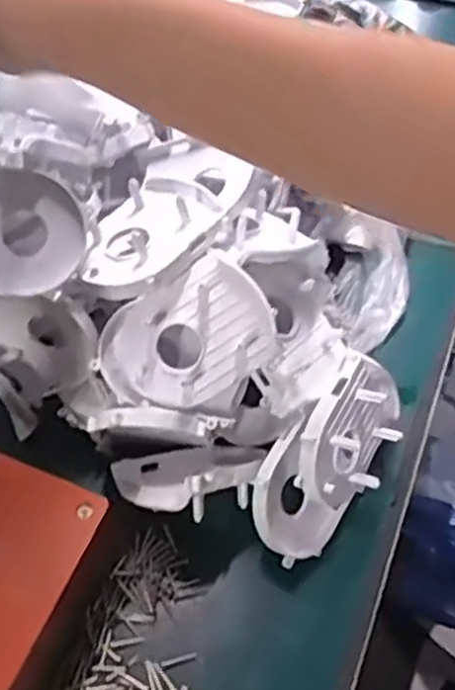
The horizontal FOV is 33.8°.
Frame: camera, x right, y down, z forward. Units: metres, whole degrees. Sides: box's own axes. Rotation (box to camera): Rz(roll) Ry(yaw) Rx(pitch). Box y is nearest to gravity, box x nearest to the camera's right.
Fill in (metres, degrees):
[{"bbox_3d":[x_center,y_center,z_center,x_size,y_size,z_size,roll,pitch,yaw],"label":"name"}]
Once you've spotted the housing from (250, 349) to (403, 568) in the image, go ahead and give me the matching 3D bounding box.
[{"bbox_3d":[0.058,0.065,0.426,0.034,0.063,0.118,20,65,48],"label":"housing"}]

